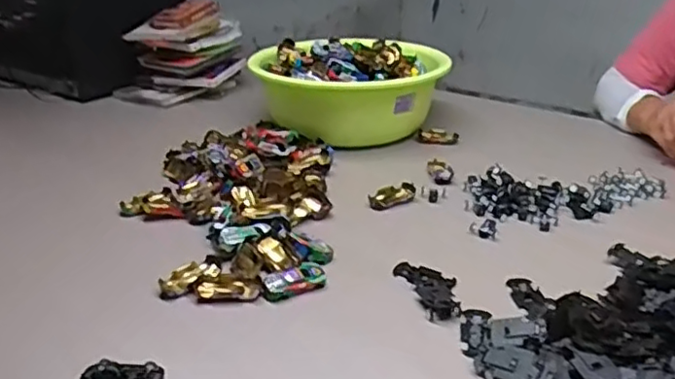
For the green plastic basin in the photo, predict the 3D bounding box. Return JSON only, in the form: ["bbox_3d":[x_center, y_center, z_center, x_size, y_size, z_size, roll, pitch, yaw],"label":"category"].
[{"bbox_3d":[0.014,-0.164,1.061,0.256,0.128,0.263,-1,25,0],"label":"green plastic basin"}]

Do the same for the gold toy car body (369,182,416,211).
[{"bbox_3d":[0.072,0.008,0.830,0.067,0.012,0.032,-20,31,-34],"label":"gold toy car body"}]

